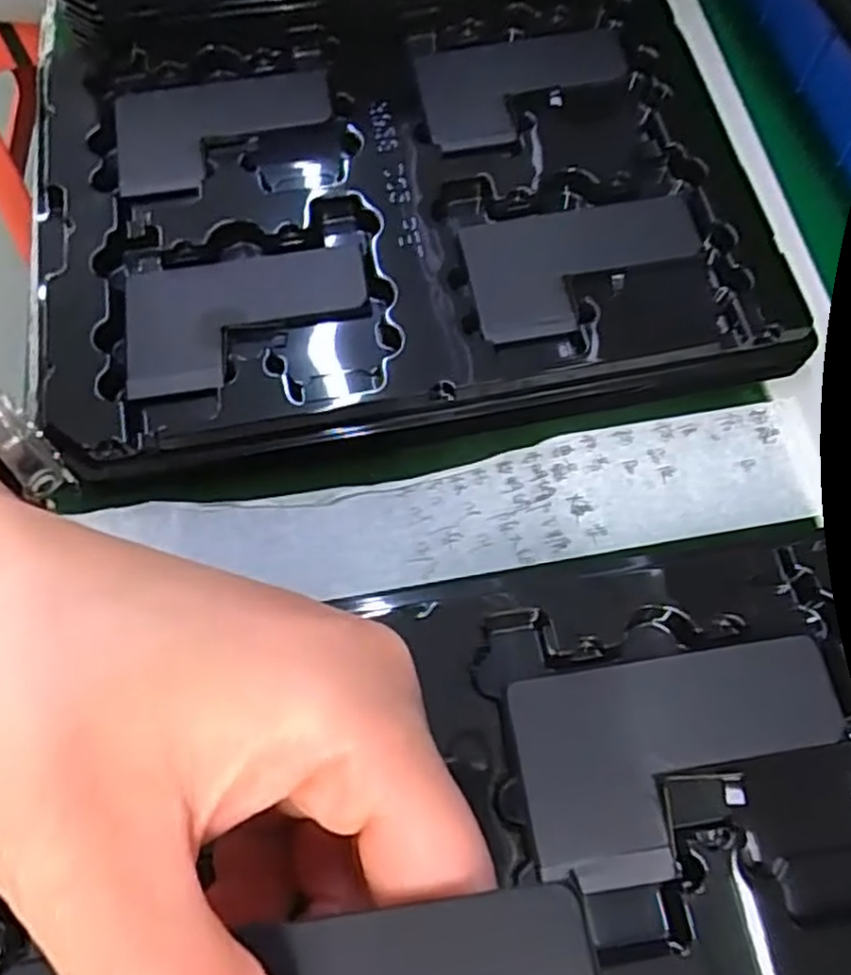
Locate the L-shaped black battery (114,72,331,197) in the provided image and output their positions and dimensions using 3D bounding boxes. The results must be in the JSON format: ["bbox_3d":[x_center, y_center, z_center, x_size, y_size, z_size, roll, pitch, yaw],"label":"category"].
[{"bbox_3d":[-0.091,-0.158,0.338,0.096,0.007,0.062,-8,68,-2],"label":"L-shaped black battery"}]

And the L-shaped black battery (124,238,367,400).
[{"bbox_3d":[-0.070,-0.067,0.298,0.096,0.005,0.058,-9,68,-3],"label":"L-shaped black battery"}]

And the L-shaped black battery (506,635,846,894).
[{"bbox_3d":[0.075,0.078,0.218,0.095,0.004,0.057,-9,68,-3],"label":"L-shaped black battery"}]

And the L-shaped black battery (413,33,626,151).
[{"bbox_3d":[0.046,-0.182,0.342,0.095,0.007,0.060,-8,68,-2],"label":"L-shaped black battery"}]

